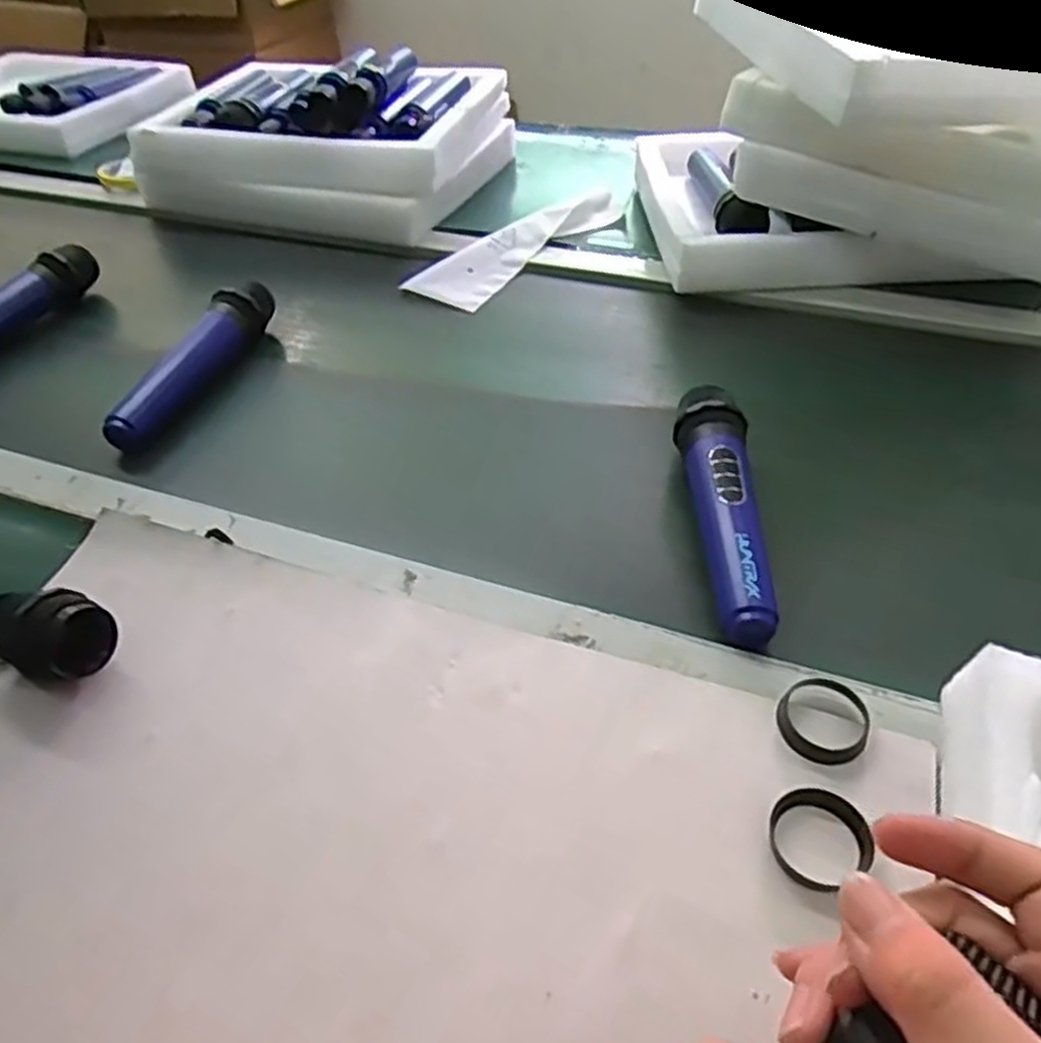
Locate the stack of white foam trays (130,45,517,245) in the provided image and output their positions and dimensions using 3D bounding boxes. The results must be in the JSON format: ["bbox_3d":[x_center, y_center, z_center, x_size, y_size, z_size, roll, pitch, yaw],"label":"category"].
[{"bbox_3d":[-0.218,-0.451,0.927,0.357,0.128,0.312,7,44,11],"label":"stack of white foam trays"}]

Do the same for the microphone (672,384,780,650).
[{"bbox_3d":[0.125,-0.017,0.496,0.045,0.036,0.201,1,43,6],"label":"microphone"}]

